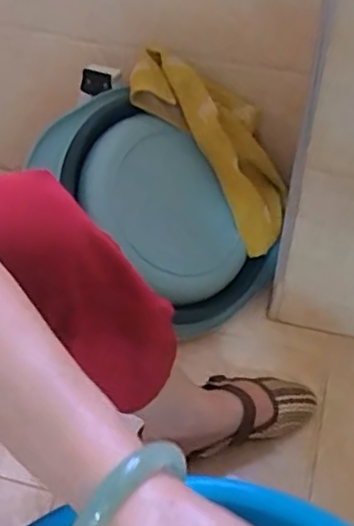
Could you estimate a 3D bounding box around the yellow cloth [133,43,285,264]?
[{"bbox_3d":[0.068,-0.185,0.973,0.330,0.073,0.150,50,48,-15],"label":"yellow cloth"}]

